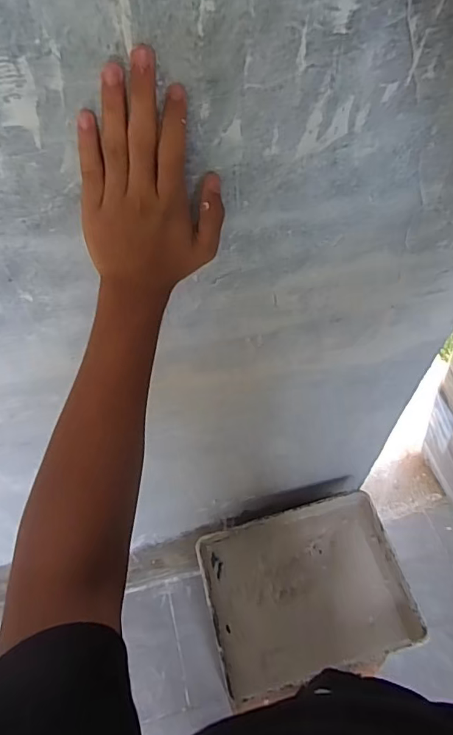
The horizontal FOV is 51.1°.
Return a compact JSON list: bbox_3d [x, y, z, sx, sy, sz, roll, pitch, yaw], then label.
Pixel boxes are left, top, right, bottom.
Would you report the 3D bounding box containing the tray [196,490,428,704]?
[{"bbox_3d":[0.145,0.408,0.886,0.351,0.060,0.280,-15,55,-9],"label":"tray"}]

